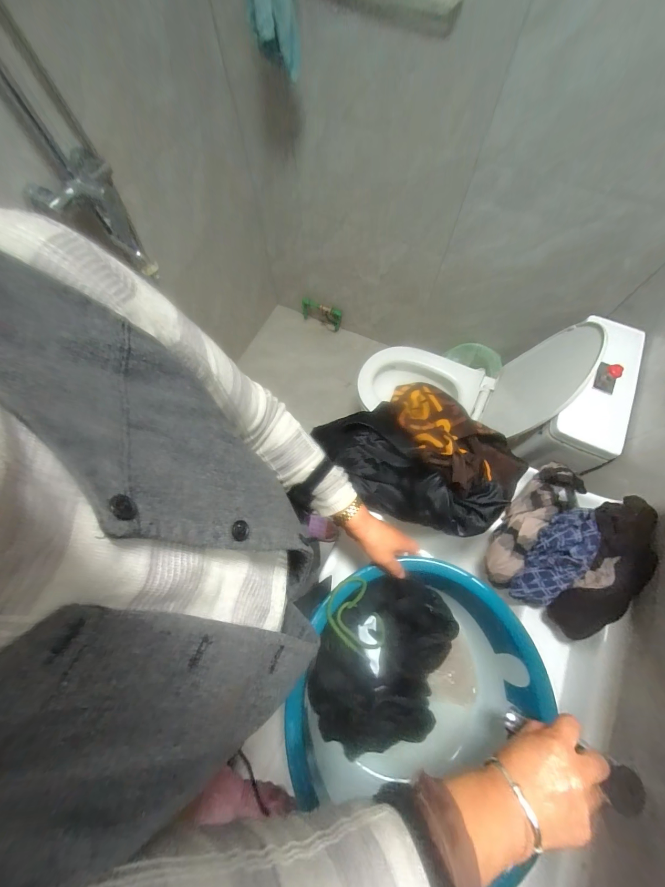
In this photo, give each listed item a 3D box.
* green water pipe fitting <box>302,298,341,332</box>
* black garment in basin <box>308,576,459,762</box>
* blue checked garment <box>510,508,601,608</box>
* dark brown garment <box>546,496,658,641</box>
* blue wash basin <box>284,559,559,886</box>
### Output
[{"bbox_3d":[-0.058,-0.674,1.680,0.231,0.172,0.036,24,72,9],"label":"green water pipe fitting"},{"bbox_3d":[0.076,0.338,0.493,0.191,0.061,0.243,17,71,7],"label":"black garment in basin"},{"bbox_3d":[0.391,0.196,0.560,0.076,0.089,0.205,34,93,13],"label":"blue checked garment"},{"bbox_3d":[0.467,0.208,0.548,0.083,0.096,0.259,31,73,11],"label":"dark brown garment"},{"bbox_3d":[0.128,0.362,0.509,0.325,0.170,0.328,0,69,1],"label":"blue wash basin"}]

